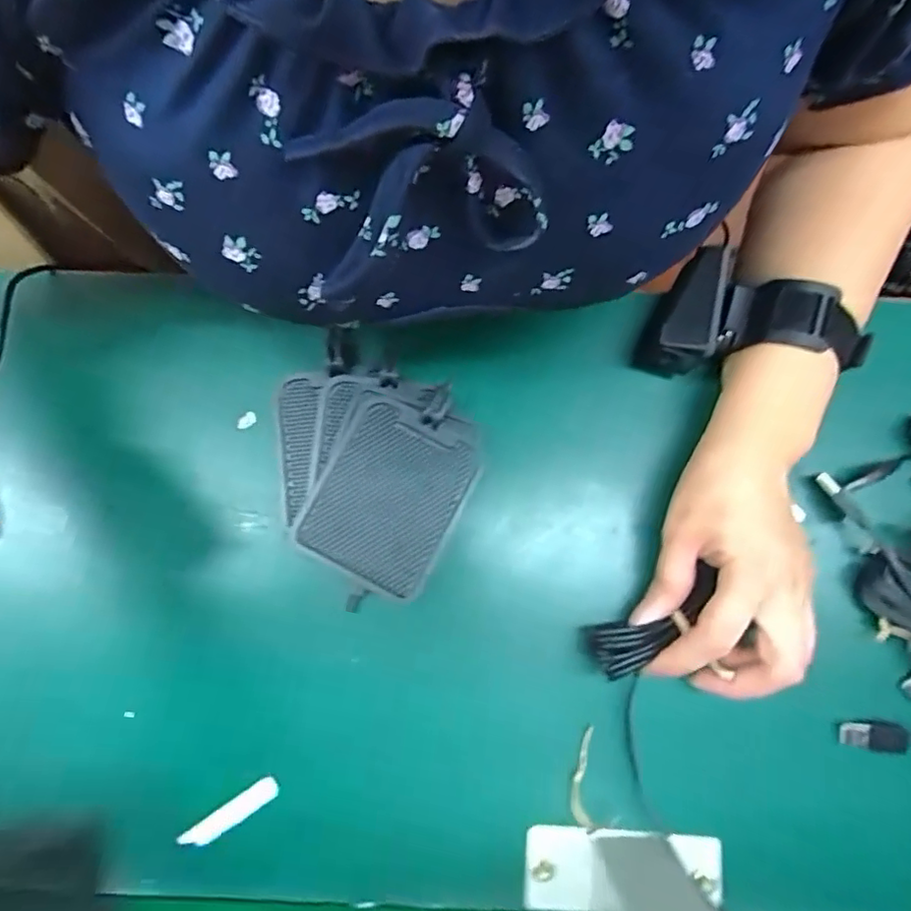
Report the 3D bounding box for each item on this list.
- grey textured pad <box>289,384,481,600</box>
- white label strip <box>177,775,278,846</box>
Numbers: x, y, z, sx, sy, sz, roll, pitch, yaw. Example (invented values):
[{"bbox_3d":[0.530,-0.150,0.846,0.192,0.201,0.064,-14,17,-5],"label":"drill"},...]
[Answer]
[{"bbox_3d":[-0.036,0.016,0.319,0.080,0.013,0.107,27,79,3],"label":"grey textured pad"},{"bbox_3d":[-0.121,0.192,0.305,0.055,0.007,0.013,-32,74,-11],"label":"white label strip"}]

